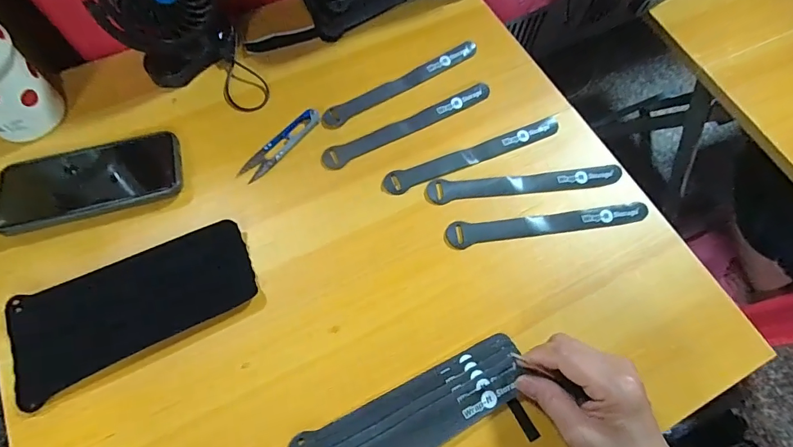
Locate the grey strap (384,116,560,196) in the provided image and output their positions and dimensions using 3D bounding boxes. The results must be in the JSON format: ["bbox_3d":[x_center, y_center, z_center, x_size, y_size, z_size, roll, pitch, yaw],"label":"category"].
[{"bbox_3d":[0.081,-0.071,0.425,0.194,0.006,0.023,-21,69,-9],"label":"grey strap"}]

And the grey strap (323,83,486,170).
[{"bbox_3d":[0.013,-0.106,0.439,0.194,0.005,0.025,-28,76,-11],"label":"grey strap"}]

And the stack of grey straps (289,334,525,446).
[{"bbox_3d":[0.016,0.155,0.332,0.192,0.013,0.058,-26,70,-10],"label":"stack of grey straps"}]

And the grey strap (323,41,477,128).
[{"bbox_3d":[0.008,-0.155,0.459,0.194,0.004,0.021,-30,83,-12],"label":"grey strap"}]

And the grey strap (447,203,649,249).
[{"bbox_3d":[0.146,0.000,0.398,0.193,0.010,0.022,-8,68,-5],"label":"grey strap"}]

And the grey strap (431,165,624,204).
[{"bbox_3d":[0.129,-0.040,0.411,0.190,0.006,0.024,-6,68,-4],"label":"grey strap"}]

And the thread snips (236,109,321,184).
[{"bbox_3d":[-0.117,-0.082,0.421,0.023,0.007,0.099,38,71,13],"label":"thread snips"}]

